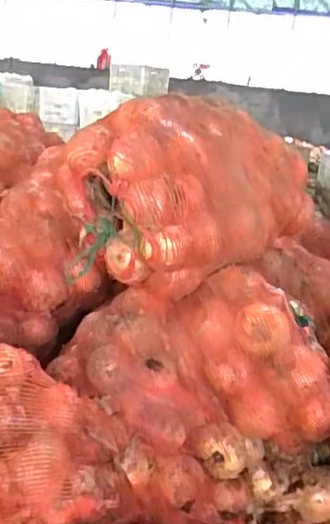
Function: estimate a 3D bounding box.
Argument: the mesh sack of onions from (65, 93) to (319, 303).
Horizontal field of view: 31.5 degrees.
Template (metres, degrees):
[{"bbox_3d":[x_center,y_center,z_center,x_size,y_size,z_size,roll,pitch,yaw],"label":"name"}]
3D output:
[{"bbox_3d":[0.097,-0.157,1.204,0.297,0.292,0.631,15,18,24],"label":"mesh sack of onions"}]

